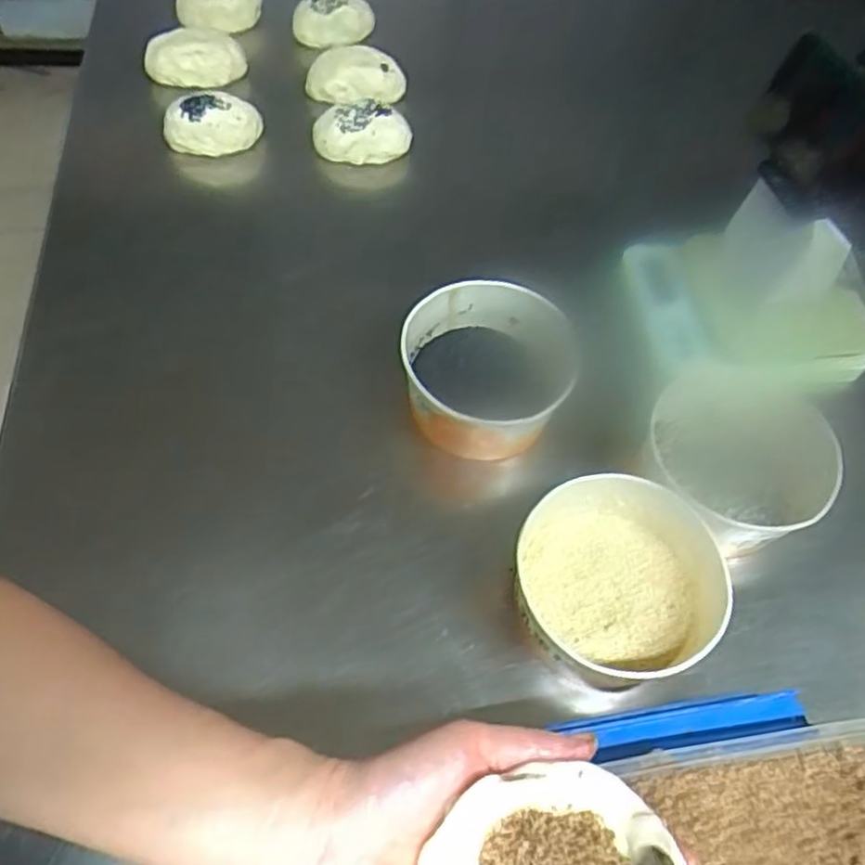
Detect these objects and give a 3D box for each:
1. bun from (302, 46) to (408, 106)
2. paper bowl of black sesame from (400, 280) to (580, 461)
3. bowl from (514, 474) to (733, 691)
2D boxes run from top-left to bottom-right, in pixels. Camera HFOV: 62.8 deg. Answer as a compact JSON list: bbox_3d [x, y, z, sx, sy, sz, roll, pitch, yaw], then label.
[{"bbox_3d":[-0.083,-0.379,0.765,0.104,0.055,0.046,4,57,-1],"label":"bun"},{"bbox_3d":[0.046,-0.050,0.550,0.129,0.069,0.132,2,58,-3],"label":"paper bowl of black sesame"},{"bbox_3d":[0.122,0.095,0.468,0.140,0.063,0.131,2,58,-3],"label":"bowl"}]

